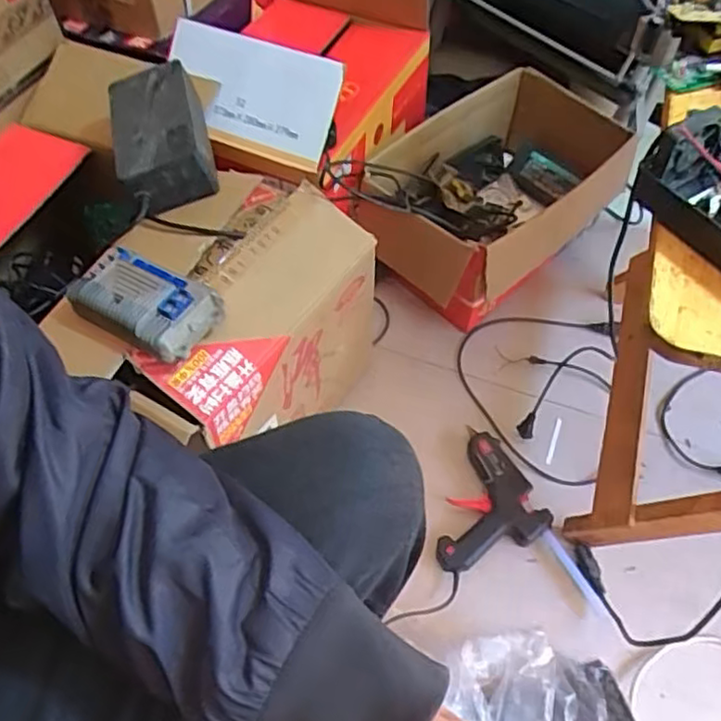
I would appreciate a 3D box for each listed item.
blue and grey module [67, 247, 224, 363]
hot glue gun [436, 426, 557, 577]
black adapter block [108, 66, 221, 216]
[{"bbox_3d":[-0.231,-0.066,0.705,0.161,0.042,0.096,25,60,17],"label":"blue and grey module"},{"bbox_3d":[0.159,0.197,0.916,0.170,0.031,0.162,-29,60,-17],"label":"hot glue gun"},{"bbox_3d":[-0.251,-0.286,0.843,0.109,0.070,0.199,-19,61,2],"label":"black adapter block"}]

